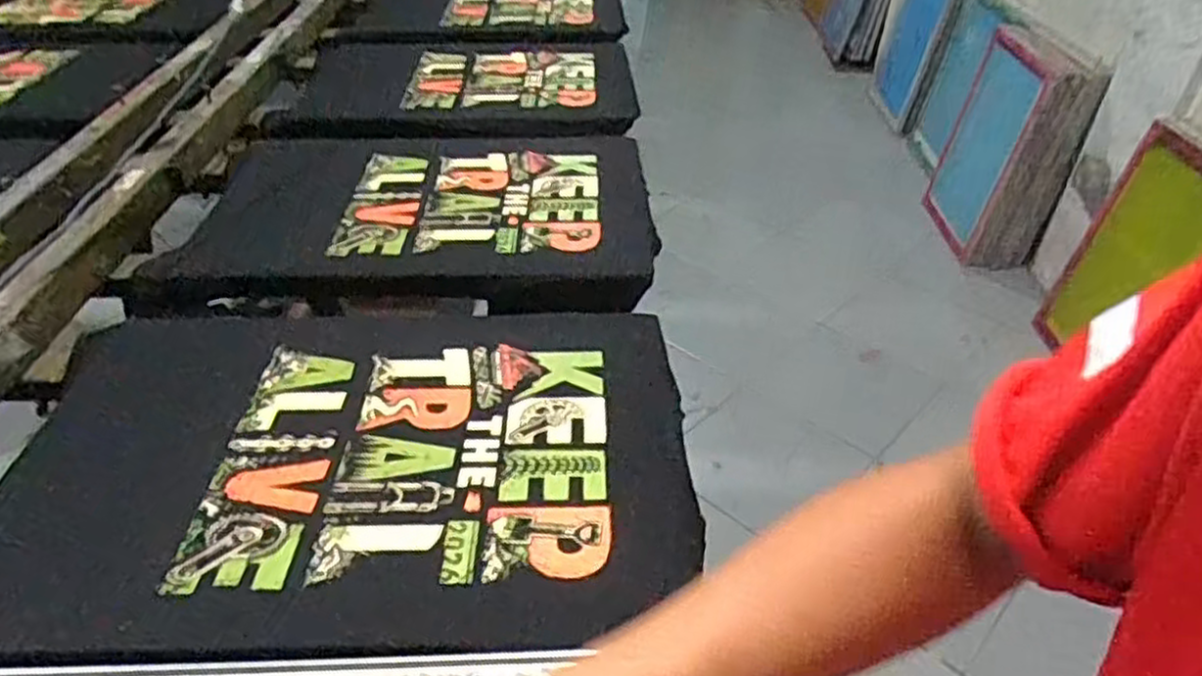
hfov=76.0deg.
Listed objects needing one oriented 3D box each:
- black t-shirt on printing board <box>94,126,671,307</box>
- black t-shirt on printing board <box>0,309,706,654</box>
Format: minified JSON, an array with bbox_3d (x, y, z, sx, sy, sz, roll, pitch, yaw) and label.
[{"bbox_3d":[-0.249,-0.203,1.116,0.648,0.059,0.492,0,38,7],"label":"black t-shirt on printing board"},{"bbox_3d":[-0.232,0.099,0.715,0.613,0.025,0.397,0,38,-2],"label":"black t-shirt on printing board"}]

